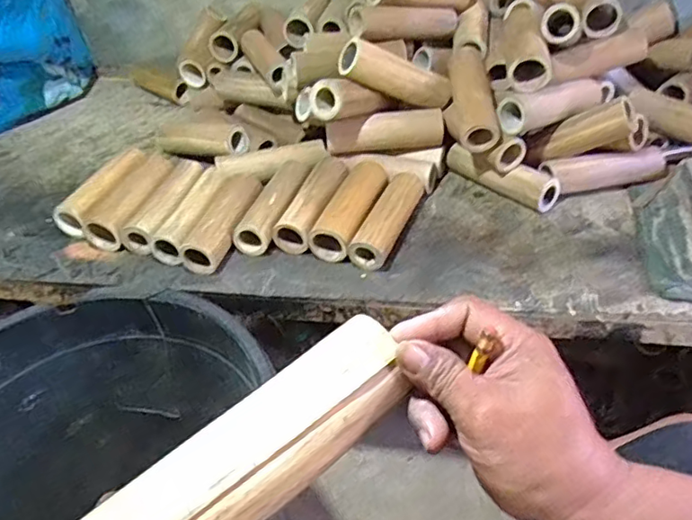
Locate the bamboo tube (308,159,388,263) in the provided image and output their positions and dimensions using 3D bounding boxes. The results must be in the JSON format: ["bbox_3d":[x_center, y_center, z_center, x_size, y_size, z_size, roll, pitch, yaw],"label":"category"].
[{"bbox_3d":[0.013,-0.078,0.816,0.065,0.048,0.183,14,44,22],"label":"bamboo tube"}]

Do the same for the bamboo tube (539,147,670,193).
[{"bbox_3d":[0.396,-0.136,0.844,0.198,0.051,0.048,-7,40,-1],"label":"bamboo tube"}]

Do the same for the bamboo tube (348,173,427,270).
[{"bbox_3d":[0.063,-0.057,0.802,0.049,0.042,0.188,13,44,21],"label":"bamboo tube"}]

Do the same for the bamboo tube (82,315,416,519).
[{"bbox_3d":[-0.043,0.093,0.281,0.174,0.036,0.045,-32,46,-23],"label":"bamboo tube"}]

